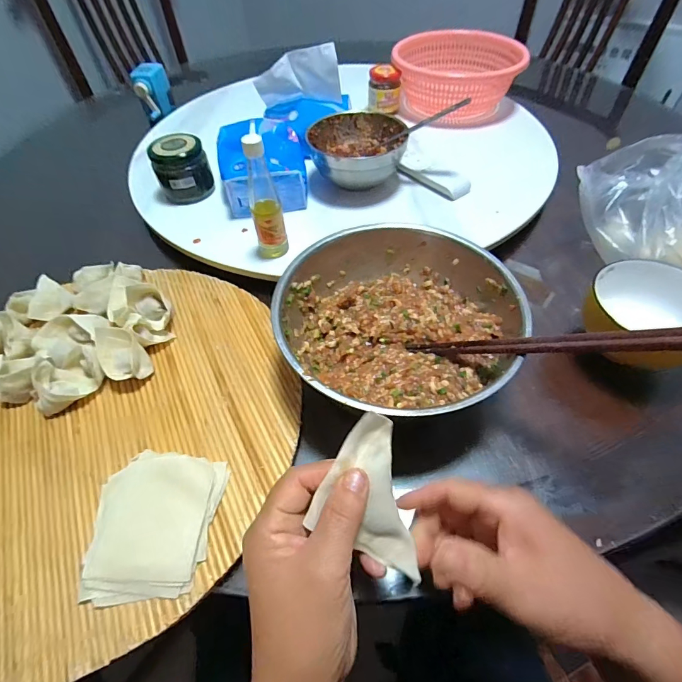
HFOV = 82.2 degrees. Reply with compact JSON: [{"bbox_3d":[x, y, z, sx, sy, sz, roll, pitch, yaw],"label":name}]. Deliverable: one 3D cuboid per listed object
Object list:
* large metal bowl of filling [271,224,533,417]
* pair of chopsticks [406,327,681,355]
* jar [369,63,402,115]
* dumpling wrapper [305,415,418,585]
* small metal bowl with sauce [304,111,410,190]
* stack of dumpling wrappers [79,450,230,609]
[{"bbox_3d":[0.052,-0.018,0.380,0.220,0.073,0.214,-1,53,1],"label":"large metal bowl of filling"},{"bbox_3d":[0.146,0.003,0.311,0.217,0.012,0.021,-4,42,46],"label":"pair of chopsticks"},{"bbox_3d":[0.077,-0.441,0.683,0.056,0.062,0.051,-1,53,1],"label":"jar"},{"bbox_3d":[0.011,0.097,0.234,0.058,0.007,0.098,-13,87,-8],"label":"dumpling wrapper"},{"bbox_3d":[0.021,-0.271,0.553,0.129,0.054,0.116,-9,53,-5],"label":"small metal bowl with sauce"},{"bbox_3d":[-0.147,0.141,0.304,0.093,0.013,0.106,4,53,5],"label":"stack of dumpling wrappers"}]

